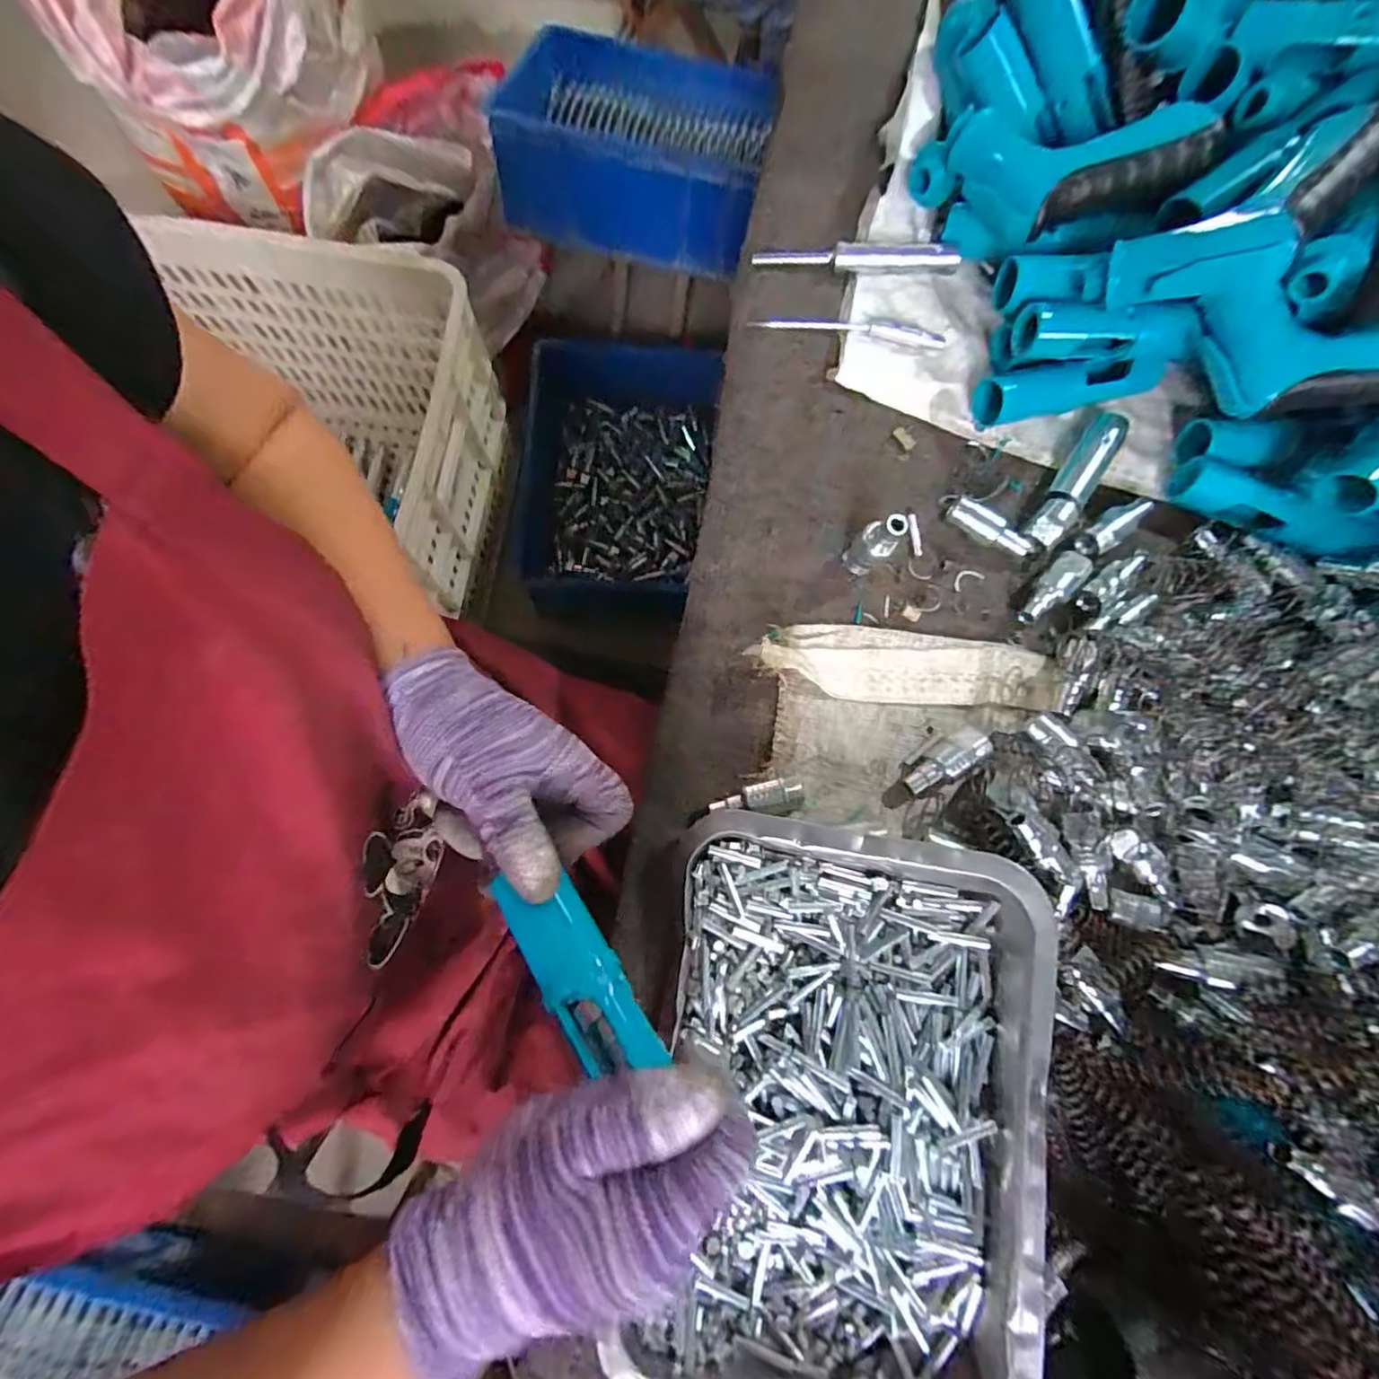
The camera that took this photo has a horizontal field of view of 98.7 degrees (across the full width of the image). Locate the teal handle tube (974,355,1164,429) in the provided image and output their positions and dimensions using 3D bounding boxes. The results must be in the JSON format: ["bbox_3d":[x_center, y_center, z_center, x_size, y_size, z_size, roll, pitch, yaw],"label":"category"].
[{"bbox_3d":[0.242,-0.191,0.378,0.116,0.030,0.022,-9,79,-3],"label":"teal handle tube"}]

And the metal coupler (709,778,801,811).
[{"bbox_3d":[0.036,0.060,0.327,0.048,0.017,0.014,-12,79,-4],"label":"metal coupler"}]

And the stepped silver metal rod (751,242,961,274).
[{"bbox_3d":[0.112,-0.294,0.400,0.133,0.019,0.017,6,78,0],"label":"stepped silver metal rod"}]

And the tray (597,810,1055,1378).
[{"bbox_3d":[0.067,0.198,0.281,0.176,0.047,0.257,9,78,0],"label":"tray"}]

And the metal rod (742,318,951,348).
[{"bbox_3d":[0.107,-0.243,0.398,0.130,0.006,0.013,8,78,0],"label":"metal rod"}]

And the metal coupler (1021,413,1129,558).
[{"bbox_3d":[0.243,-0.131,0.373,0.022,0.018,0.106,35,80,6],"label":"metal coupler"}]

